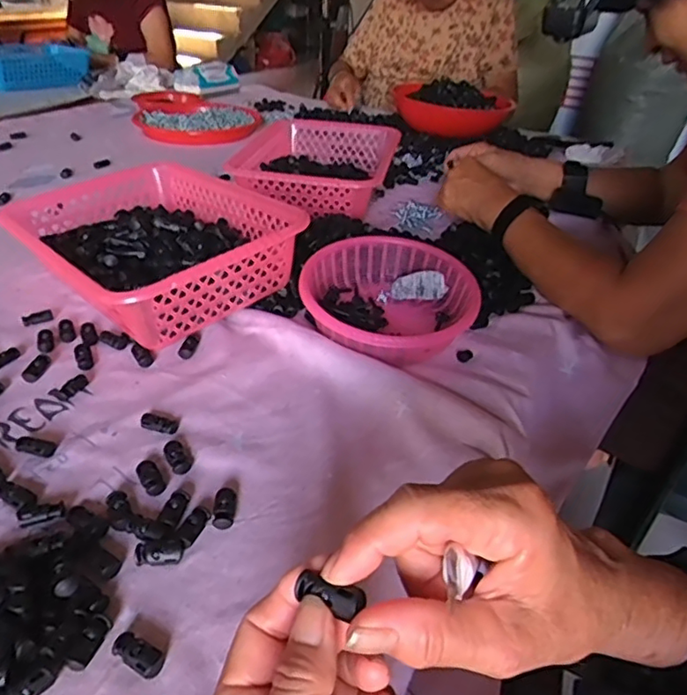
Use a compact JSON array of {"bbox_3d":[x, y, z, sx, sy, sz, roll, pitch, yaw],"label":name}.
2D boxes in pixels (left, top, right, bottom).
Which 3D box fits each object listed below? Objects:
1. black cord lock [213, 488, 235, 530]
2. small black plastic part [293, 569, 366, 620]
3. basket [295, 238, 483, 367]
[{"bbox_3d":[-0.080,0.108,0.394,0.014,0.008,0.028,1,35,-7],"label":"black cord lock"},{"bbox_3d":[-0.004,0.096,0.229,0.026,0.008,0.010,15,35,28],"label":"small black plastic part"},{"bbox_3d":[0.041,-0.047,0.582,0.161,0.063,0.157,4,35,-3],"label":"basket"}]

